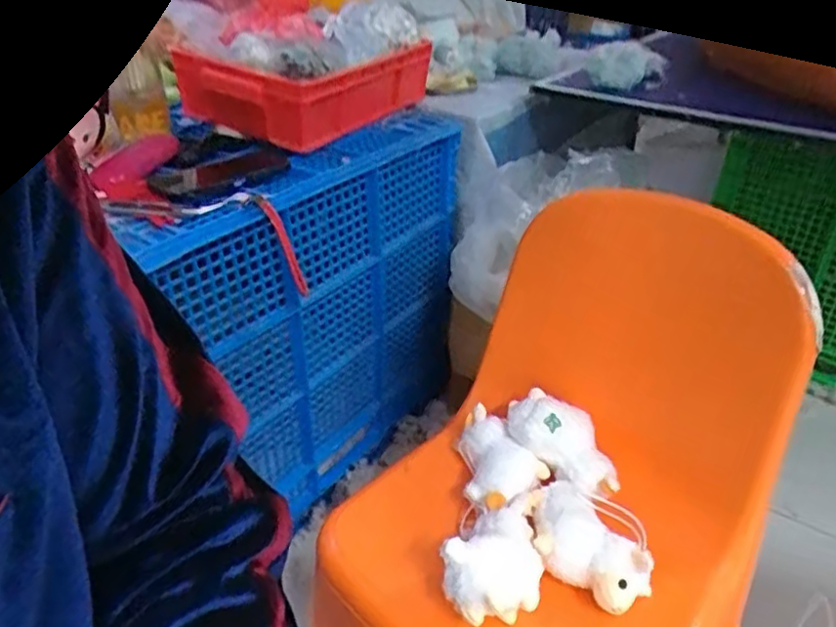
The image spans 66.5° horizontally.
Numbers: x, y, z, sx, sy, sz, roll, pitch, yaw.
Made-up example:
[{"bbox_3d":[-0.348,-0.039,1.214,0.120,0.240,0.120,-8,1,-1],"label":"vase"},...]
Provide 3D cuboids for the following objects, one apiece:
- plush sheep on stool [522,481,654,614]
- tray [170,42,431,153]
[{"bbox_3d":[0.147,0.208,0.569,0.074,0.044,0.120,-24,40,-33],"label":"plush sheep on stool"},{"bbox_3d":[-0.153,-0.342,0.957,0.208,0.095,0.316,17,37,24],"label":"tray"}]

